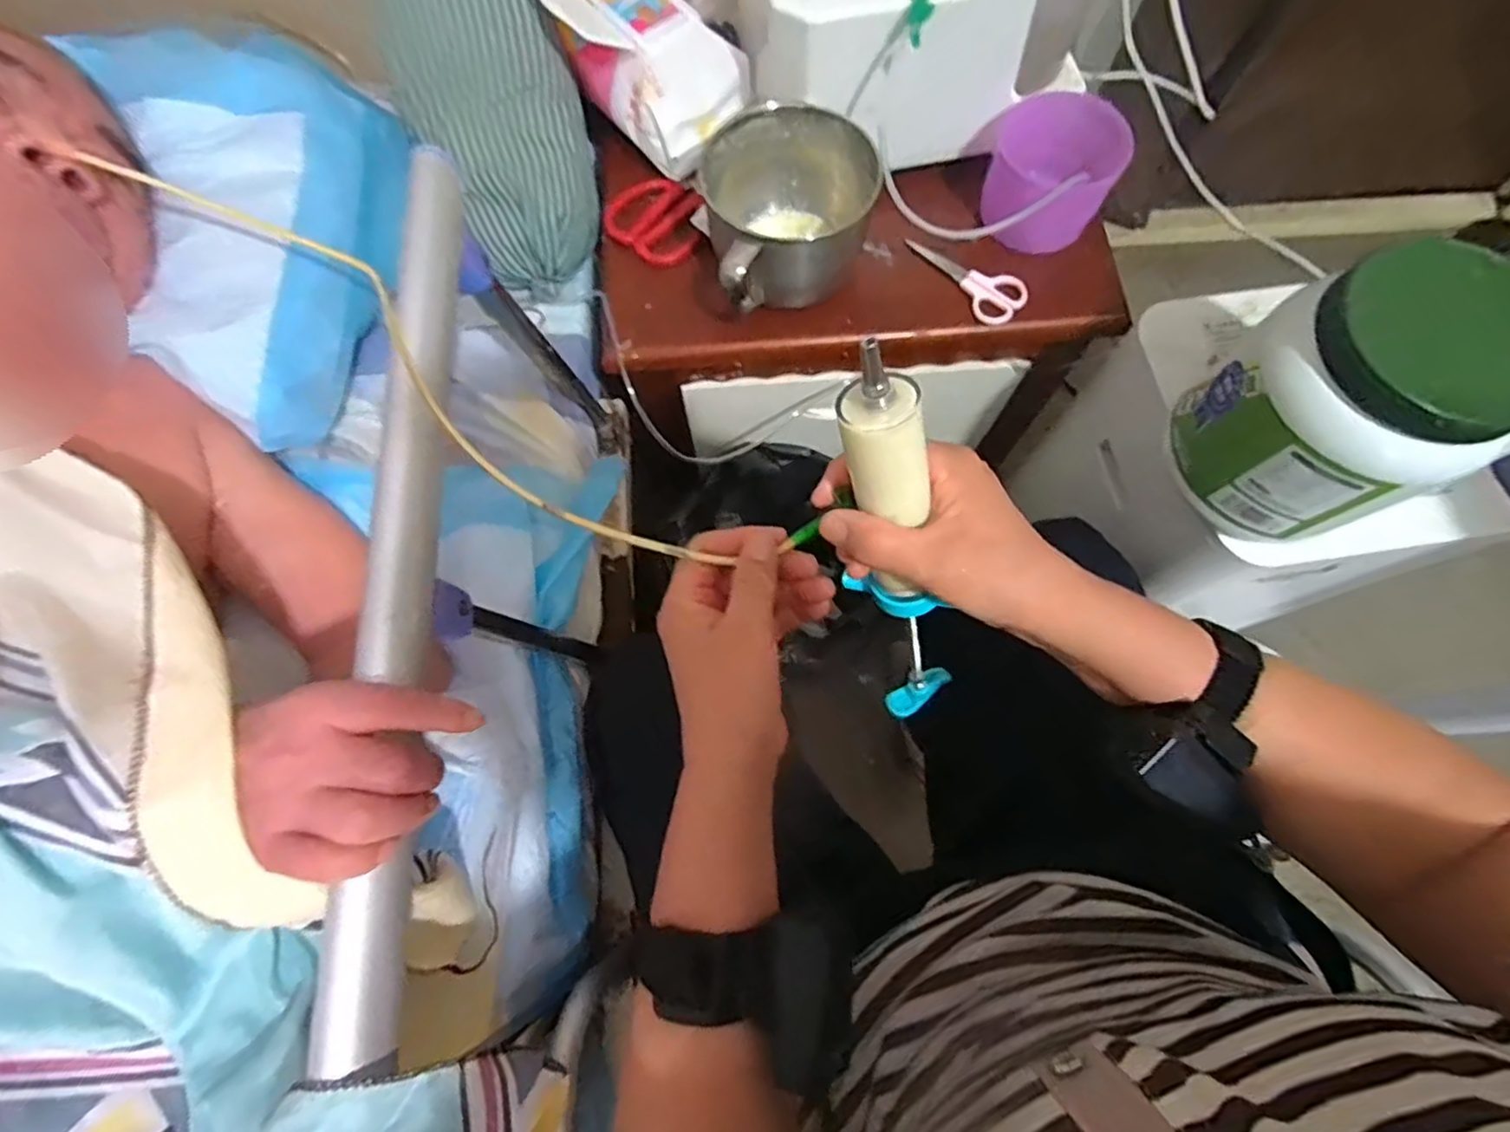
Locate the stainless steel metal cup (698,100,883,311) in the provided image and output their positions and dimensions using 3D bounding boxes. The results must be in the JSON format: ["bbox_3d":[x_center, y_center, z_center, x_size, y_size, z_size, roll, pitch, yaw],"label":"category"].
[{"bbox_3d":[0.029,-0.291,0.547,0.132,0.093,0.135,0,71,1],"label":"stainless steel metal cup"}]

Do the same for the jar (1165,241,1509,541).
[{"bbox_3d":[0.358,-0.100,0.405,0.113,0.150,0.130,-28,73,-8],"label":"jar"}]

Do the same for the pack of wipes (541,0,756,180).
[{"bbox_3d":[-0.098,-0.458,0.590,0.172,0.090,0.117,39,76,12],"label":"pack of wipes"}]

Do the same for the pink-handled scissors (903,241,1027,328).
[{"bbox_3d":[0.192,-0.263,0.595,0.050,0.013,0.115,-38,75,-11],"label":"pink-handled scissors"}]

